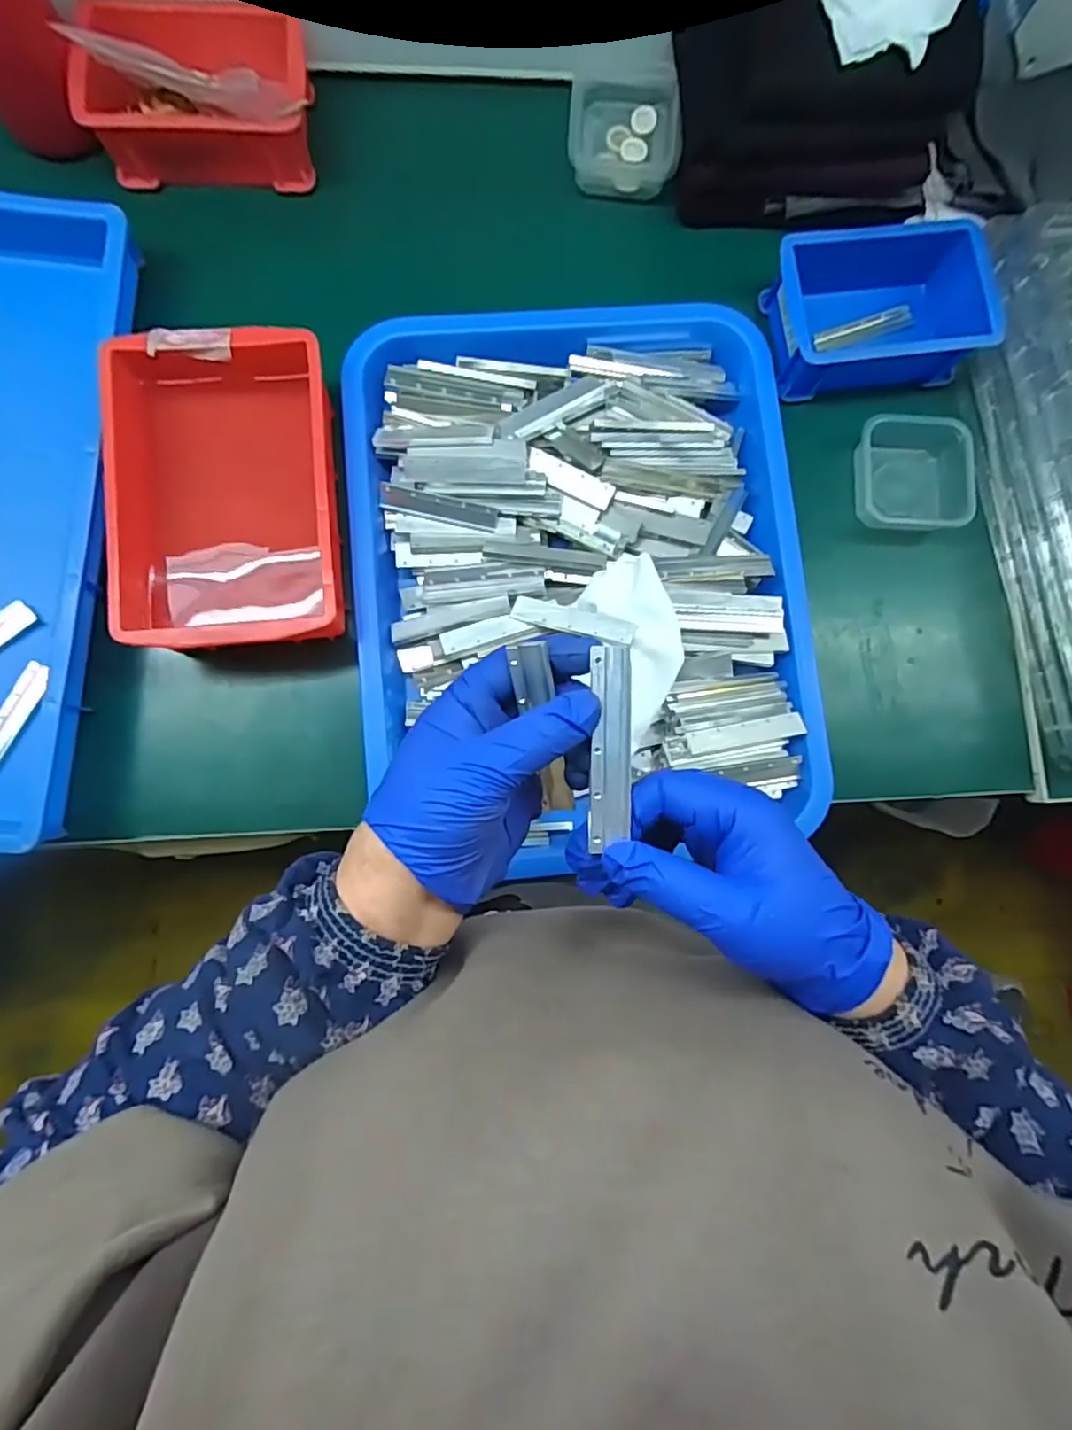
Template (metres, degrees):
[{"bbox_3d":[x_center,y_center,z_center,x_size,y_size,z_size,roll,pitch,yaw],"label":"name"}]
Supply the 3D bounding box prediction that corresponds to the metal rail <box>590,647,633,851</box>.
[{"bbox_3d":[0.030,0.012,0.259,0.017,0.005,0.078,2,91,-6],"label":"metal rail"}]

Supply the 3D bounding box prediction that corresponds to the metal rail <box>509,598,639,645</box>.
[{"bbox_3d":[0.024,-0.061,0.421,0.082,0.008,0.017,16,82,17],"label":"metal rail"}]

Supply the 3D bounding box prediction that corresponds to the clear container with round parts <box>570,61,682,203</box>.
[{"bbox_3d":[0.061,-0.442,0.489,0.079,0.036,0.084,-5,84,-6],"label":"clear container with round parts"}]

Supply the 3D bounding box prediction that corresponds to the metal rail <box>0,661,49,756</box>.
[{"bbox_3d":[-0.350,0.003,0.428,0.014,0.008,0.082,26,82,-2],"label":"metal rail"}]

